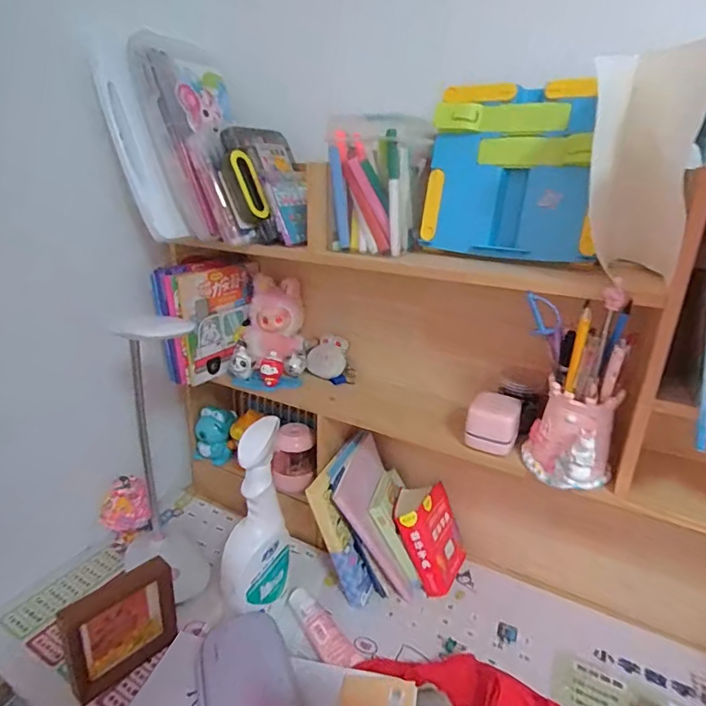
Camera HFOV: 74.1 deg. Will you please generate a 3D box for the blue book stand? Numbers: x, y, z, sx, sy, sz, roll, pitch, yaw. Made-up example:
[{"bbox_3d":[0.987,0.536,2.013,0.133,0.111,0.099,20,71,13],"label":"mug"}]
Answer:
[{"bbox_3d":[0.188,-0.215,0.557,0.191,0.185,0.044,13,22,26],"label":"blue book stand"}]

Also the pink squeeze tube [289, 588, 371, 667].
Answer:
[{"bbox_3d":[-0.041,0.359,0.610,0.045,0.021,0.123,-16,27,-42],"label":"pink squeeze tube"}]

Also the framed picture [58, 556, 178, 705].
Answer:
[{"bbox_3d":[-0.272,0.321,0.555,0.035,0.119,0.119,18,25,37],"label":"framed picture"}]

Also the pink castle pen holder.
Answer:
[{"bbox_3d":[0.236,0.092,0.511,0.088,0.104,0.073,13,22,27],"label":"pink castle pen holder"}]

